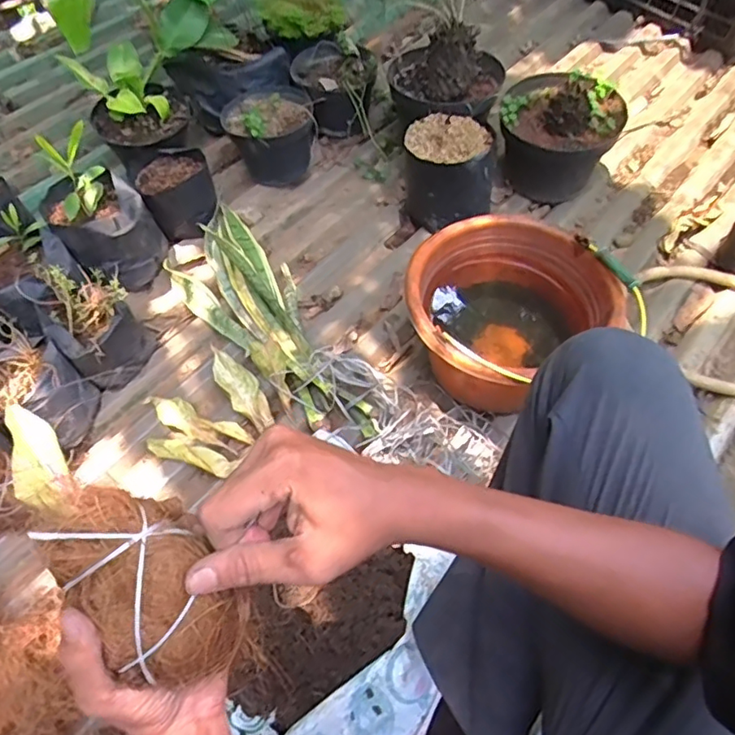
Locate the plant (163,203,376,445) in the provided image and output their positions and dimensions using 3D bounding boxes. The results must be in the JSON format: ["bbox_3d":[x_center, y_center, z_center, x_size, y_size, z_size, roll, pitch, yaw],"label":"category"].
[{"bbox_3d":[-0.168,-0.079,0.928,0.171,0.055,0.523,-31,62,-18],"label":"plant"}]

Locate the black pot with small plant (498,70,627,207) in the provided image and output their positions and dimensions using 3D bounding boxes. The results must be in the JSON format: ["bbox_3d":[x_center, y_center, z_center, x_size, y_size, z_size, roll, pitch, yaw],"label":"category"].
[{"bbox_3d":[0.356,-0.434,1.076,0.202,0.193,0.201,0,57,0],"label":"black pot with small plant"}]

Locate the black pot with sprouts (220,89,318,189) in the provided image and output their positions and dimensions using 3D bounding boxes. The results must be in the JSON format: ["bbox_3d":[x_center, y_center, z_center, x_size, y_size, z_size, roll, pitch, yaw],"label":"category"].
[{"bbox_3d":[-0.188,-0.453,1.105,0.155,0.156,0.159,0,57,0],"label":"black pot with sprouts"}]

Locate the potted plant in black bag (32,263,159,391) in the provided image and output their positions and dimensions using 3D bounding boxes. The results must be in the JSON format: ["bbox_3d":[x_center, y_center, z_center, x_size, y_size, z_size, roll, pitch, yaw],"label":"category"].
[{"bbox_3d":[-0.416,-0.063,0.877,0.121,0.156,0.151,-39,65,-22],"label":"potted plant in black bag"}]

